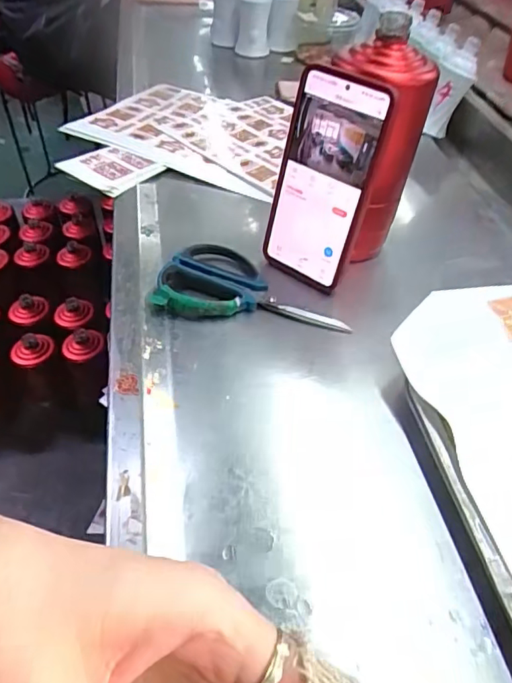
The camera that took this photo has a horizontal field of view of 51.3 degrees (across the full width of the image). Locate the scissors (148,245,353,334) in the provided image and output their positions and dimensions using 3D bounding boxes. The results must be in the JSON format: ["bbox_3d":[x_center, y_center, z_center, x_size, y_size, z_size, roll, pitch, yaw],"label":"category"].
[{"bbox_3d":[-0.003,-0.048,0.454,0.160,0.014,0.080,8,45,7],"label":"scissors"}]

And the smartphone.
[{"bbox_3d":[0.051,-0.128,0.436,0.083,0.164,0.016,33,35,28],"label":"smartphone"}]

